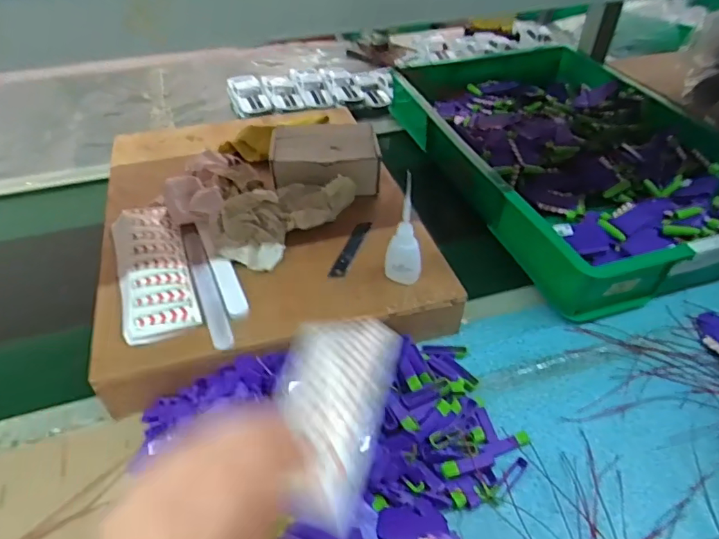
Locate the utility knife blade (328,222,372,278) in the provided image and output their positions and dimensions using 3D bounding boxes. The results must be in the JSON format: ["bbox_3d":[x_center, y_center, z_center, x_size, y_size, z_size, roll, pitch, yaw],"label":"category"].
[{"bbox_3d":[-0.009,-0.025,0.543,0.016,0.004,0.092,14,45,14],"label":"utility knife blade"}]

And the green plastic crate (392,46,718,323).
[{"bbox_3d":[0.297,-0.168,0.695,0.329,0.098,0.520,-14,46,-13],"label":"green plastic crate"}]

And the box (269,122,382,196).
[{"bbox_3d":[-0.041,-0.136,0.615,0.128,0.044,0.097,-2,44,-3],"label":"box"}]

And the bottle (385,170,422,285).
[{"bbox_3d":[0.042,-0.033,0.471,0.033,0.107,0.029,-2,44,-2],"label":"bottle"}]

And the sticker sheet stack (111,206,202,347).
[{"bbox_3d":[-0.210,-0.003,0.510,0.067,0.024,0.186,-16,46,-16],"label":"sticker sheet stack"}]

